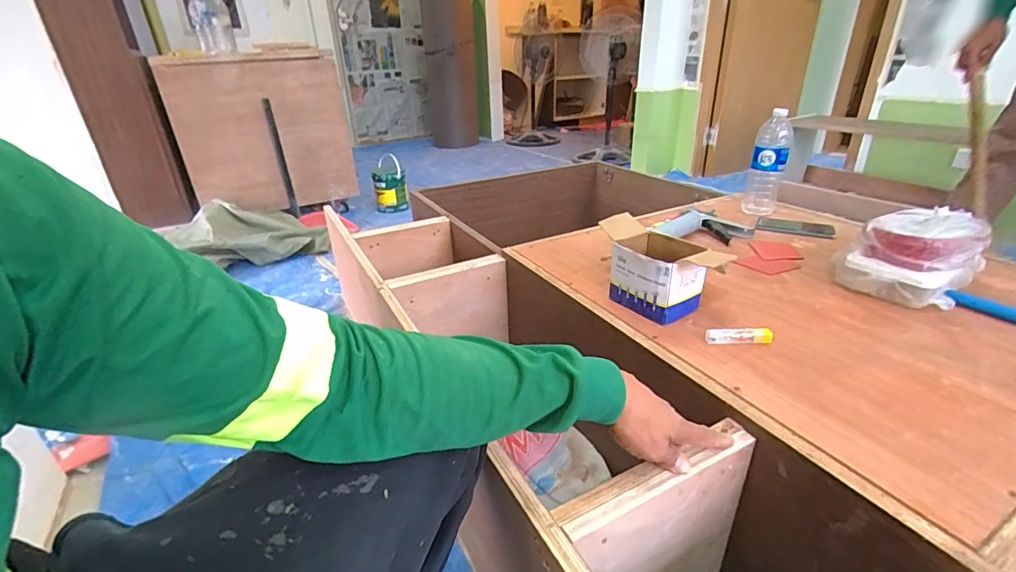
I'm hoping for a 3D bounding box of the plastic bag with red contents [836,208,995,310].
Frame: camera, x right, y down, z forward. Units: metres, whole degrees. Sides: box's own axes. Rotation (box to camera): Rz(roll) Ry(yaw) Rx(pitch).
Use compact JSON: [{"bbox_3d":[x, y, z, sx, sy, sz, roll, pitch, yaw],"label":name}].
[{"bbox_3d":[0.666,-0.056,0.789,0.172,0.122,0.182,-22,33,-34],"label":"plastic bag with red contents"}]

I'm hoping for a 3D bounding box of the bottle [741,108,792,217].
[{"bbox_3d":[0.635,-0.296,1.142,0.079,0.241,0.088,12,30,26],"label":"bottle"}]

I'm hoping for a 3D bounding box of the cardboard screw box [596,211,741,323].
[{"bbox_3d":[0.243,-0.023,0.764,0.104,0.121,0.215,-19,31,-29],"label":"cardboard screw box"}]

